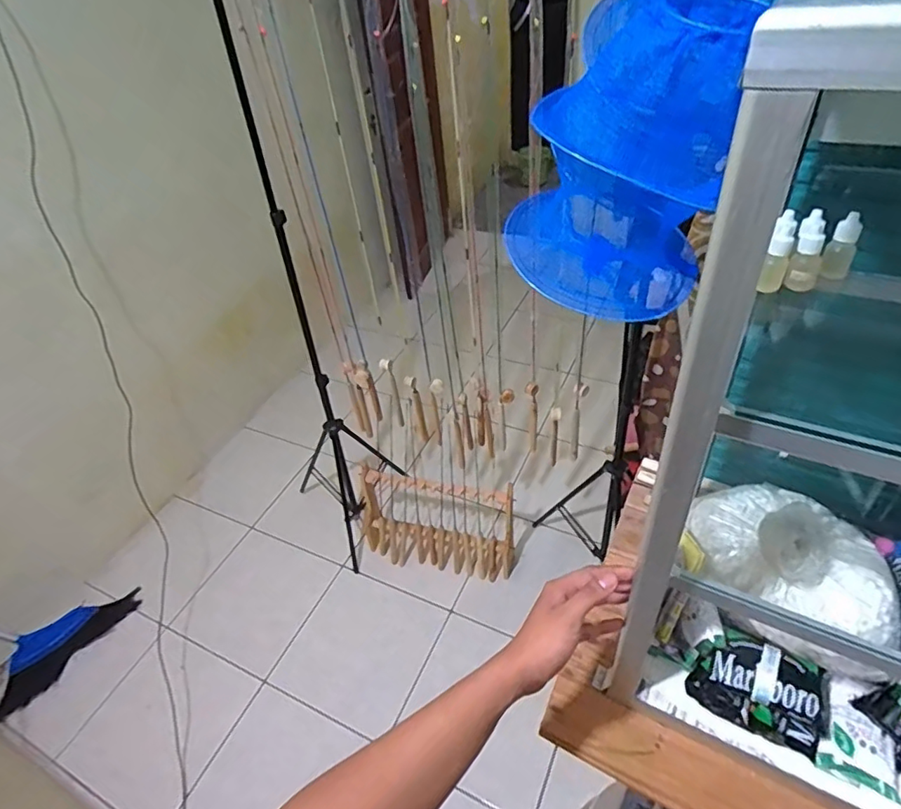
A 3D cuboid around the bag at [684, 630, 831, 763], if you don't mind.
[{"bbox_3d":[0.344,0.308,0.608,0.134,0.058,0.089,18,49,26],"label":"bag"}]

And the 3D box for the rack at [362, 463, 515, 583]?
[{"bbox_3d":[-0.056,0.348,1.726,0.536,0.327,0.212,6,44,15],"label":"rack"}]

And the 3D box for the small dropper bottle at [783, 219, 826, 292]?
[{"bbox_3d":[0.313,-0.128,0.478,0.023,0.052,0.029,22,50,29],"label":"small dropper bottle"}]

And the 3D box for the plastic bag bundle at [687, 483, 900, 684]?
[{"bbox_3d":[0.395,0.176,0.627,0.225,0.121,0.150,31,55,34],"label":"plastic bag bundle"}]

